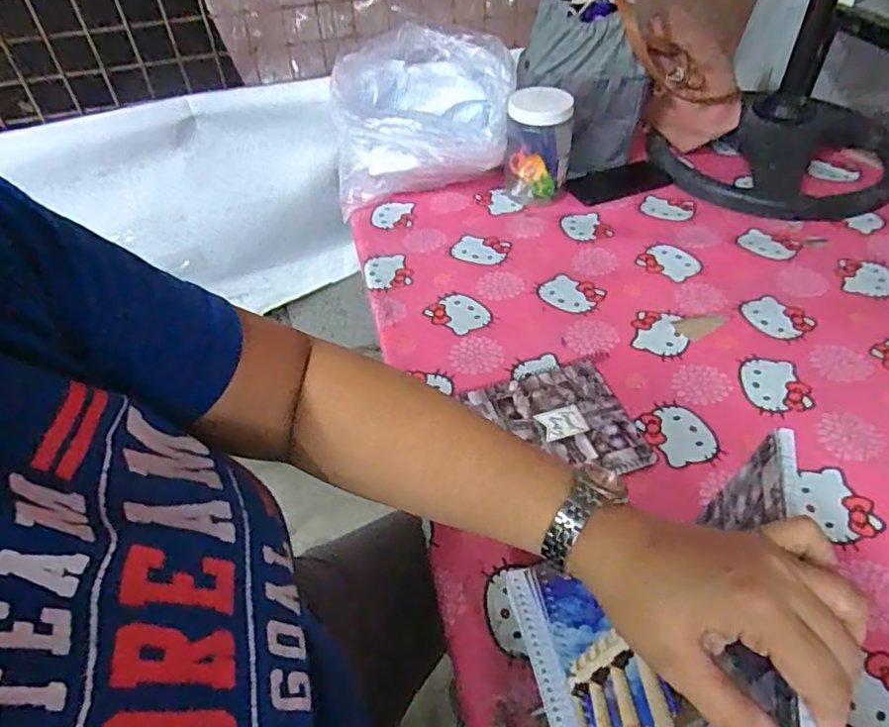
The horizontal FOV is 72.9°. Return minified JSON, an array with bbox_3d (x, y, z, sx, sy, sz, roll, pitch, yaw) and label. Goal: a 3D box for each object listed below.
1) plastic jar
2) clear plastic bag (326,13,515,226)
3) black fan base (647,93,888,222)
[{"bbox_3d":[0.147,-0.338,0.954,0.096,0.157,0.082,3,46,6],"label":"plastic jar"},{"bbox_3d":[-0.035,-0.390,0.976,0.281,0.212,0.193,0,46,3],"label":"clear plastic bag"},{"bbox_3d":[0.573,-0.365,1.009,0.351,0.086,0.329,-2,46,2],"label":"black fan base"}]

